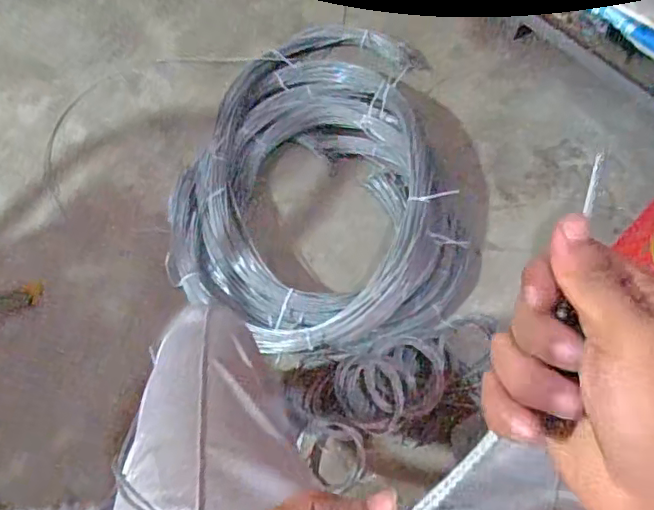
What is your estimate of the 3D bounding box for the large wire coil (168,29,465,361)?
[{"bbox_3d":[-0.044,-0.177,1.200,0.545,0.151,0.758,-4,71,0],"label":"large wire coil"}]

